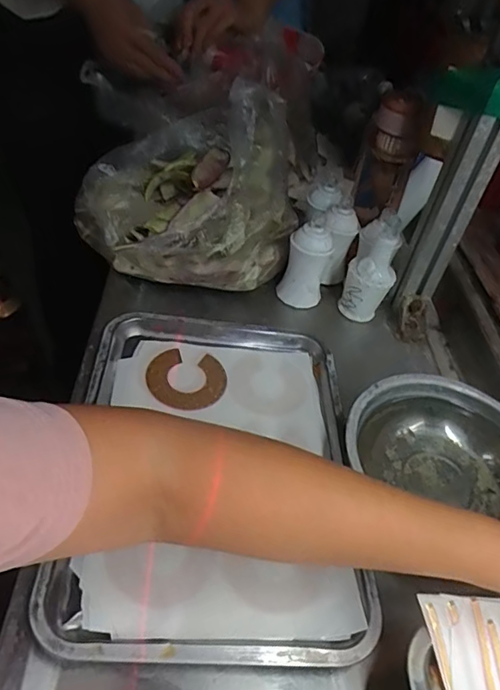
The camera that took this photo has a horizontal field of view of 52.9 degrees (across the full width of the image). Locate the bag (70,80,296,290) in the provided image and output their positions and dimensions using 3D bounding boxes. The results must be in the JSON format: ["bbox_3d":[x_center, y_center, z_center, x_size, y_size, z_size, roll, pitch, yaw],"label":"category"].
[{"bbox_3d":[-0.084,-0.207,0.645,0.269,0.187,0.222,0,44,0],"label":"bag"}]

